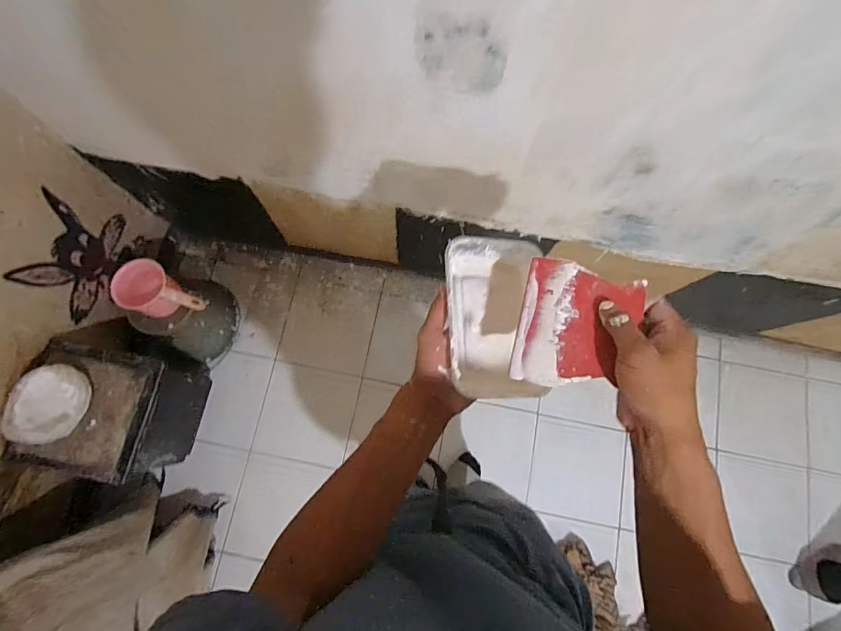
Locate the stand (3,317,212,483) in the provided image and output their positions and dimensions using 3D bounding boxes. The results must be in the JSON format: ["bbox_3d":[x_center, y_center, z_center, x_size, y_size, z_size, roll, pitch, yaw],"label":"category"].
[{"bbox_3d":[-0.799,0.237,1.178,0.275,0.424,0.353,10,76,1],"label":"stand"}]

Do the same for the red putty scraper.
[{"bbox_3d":[0.150,0.010,0.407,0.105,0.008,0.123,10,77,19],"label":"red putty scraper"}]

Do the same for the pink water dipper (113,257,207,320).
[{"bbox_3d":[-0.705,-0.049,1.146,0.237,0.108,0.142,29,77,6],"label":"pink water dipper"}]

